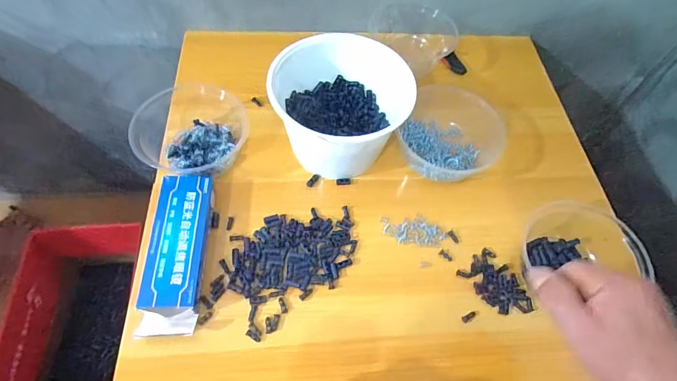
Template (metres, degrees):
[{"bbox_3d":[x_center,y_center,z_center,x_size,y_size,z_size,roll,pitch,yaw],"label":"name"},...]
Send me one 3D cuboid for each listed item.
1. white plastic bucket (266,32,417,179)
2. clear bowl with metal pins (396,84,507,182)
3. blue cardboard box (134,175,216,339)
[{"bbox_3d":[0.000,-0.102,0.487,0.158,0.109,0.141,-11,62,-10],"label":"white plastic bucket"},{"bbox_3d":[0.147,-0.073,0.509,0.128,0.059,0.128,2,61,-3],"label":"clear bowl with metal pins"},{"bbox_3d":[-0.175,0.065,0.424,0.057,0.030,0.176,-1,61,-4],"label":"blue cardboard box"}]

